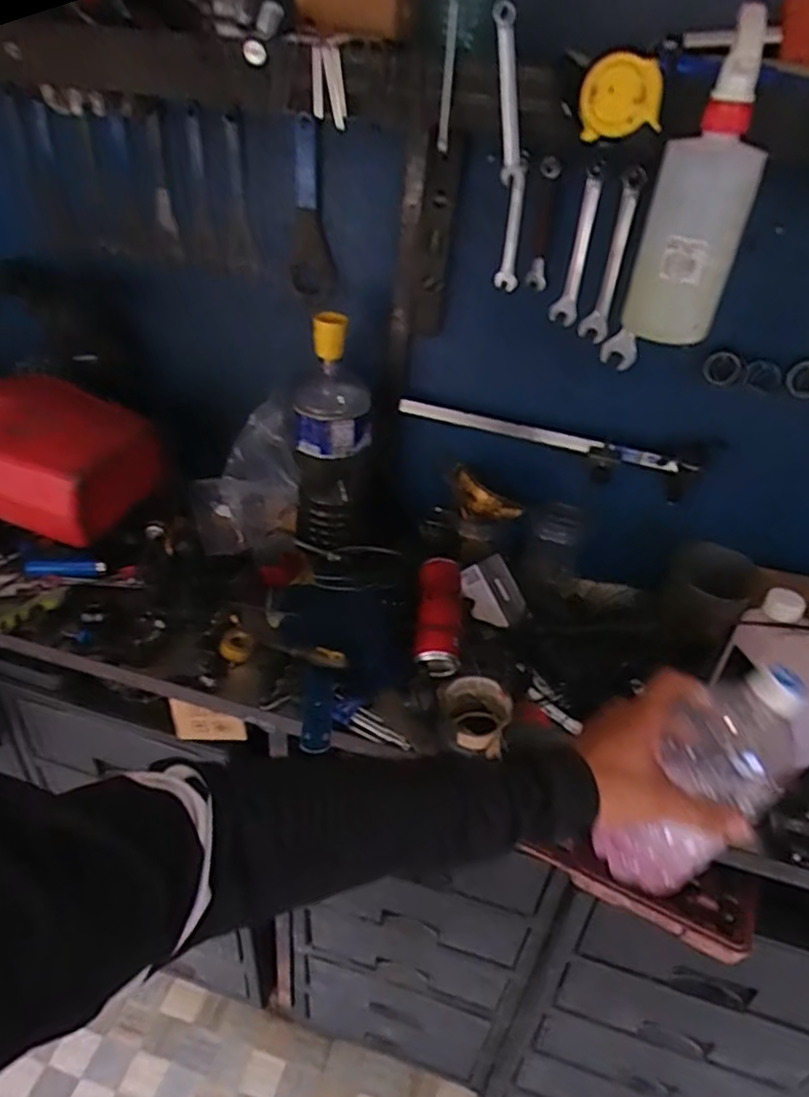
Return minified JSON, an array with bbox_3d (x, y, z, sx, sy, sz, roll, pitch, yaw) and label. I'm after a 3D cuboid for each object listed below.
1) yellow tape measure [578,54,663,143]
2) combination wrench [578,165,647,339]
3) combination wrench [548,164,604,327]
[{"bbox_3d":[0.165,-0.338,0.513,0.060,0.052,0.024,-1,37,-9],"label":"yellow tape measure"},{"bbox_3d":[0.235,-0.330,0.779,0.032,0.183,0.015,19,38,19],"label":"combination wrench"},{"bbox_3d":[0.199,-0.345,0.785,0.030,0.166,0.010,0,35,-7],"label":"combination wrench"}]

